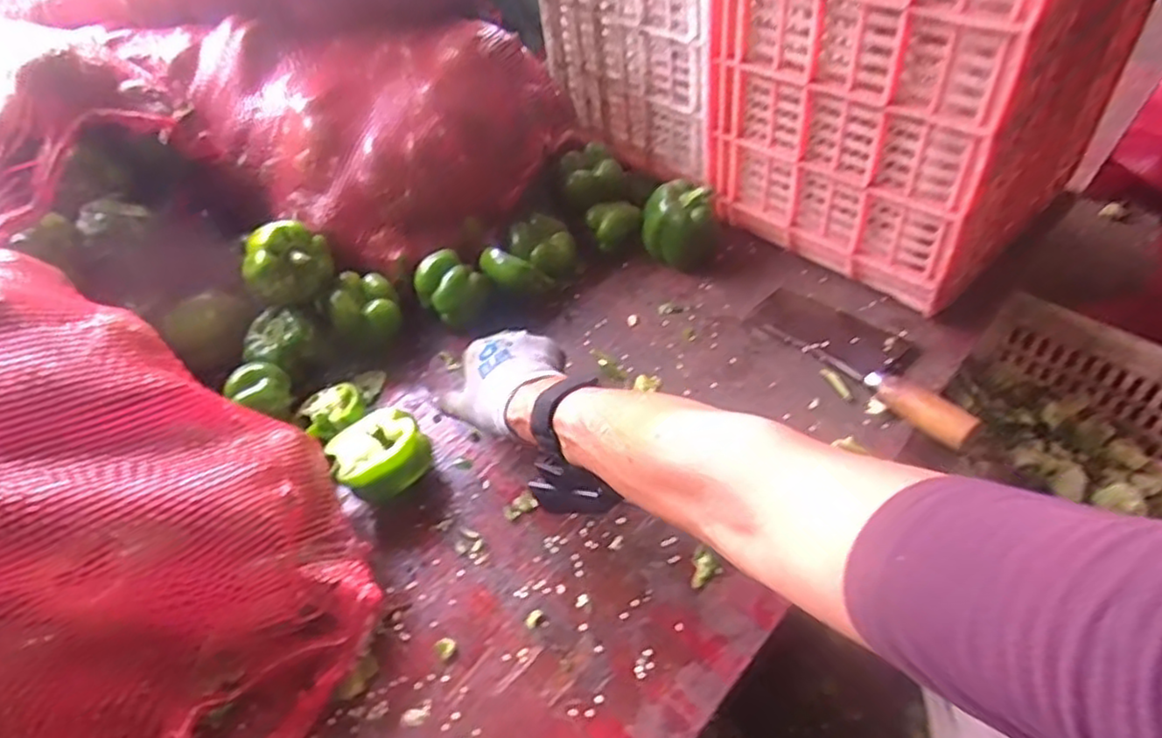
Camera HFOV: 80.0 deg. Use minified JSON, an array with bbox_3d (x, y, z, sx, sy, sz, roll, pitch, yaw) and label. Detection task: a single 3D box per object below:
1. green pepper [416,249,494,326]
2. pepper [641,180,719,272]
[{"bbox_3d":[-0.131,-0.082,0.712,0.071,0.055,0.053,26,56,27],"label":"green pepper"},{"bbox_3d":[0.109,-0.159,0.754,0.083,0.077,0.066,4,49,10],"label":"pepper"}]

